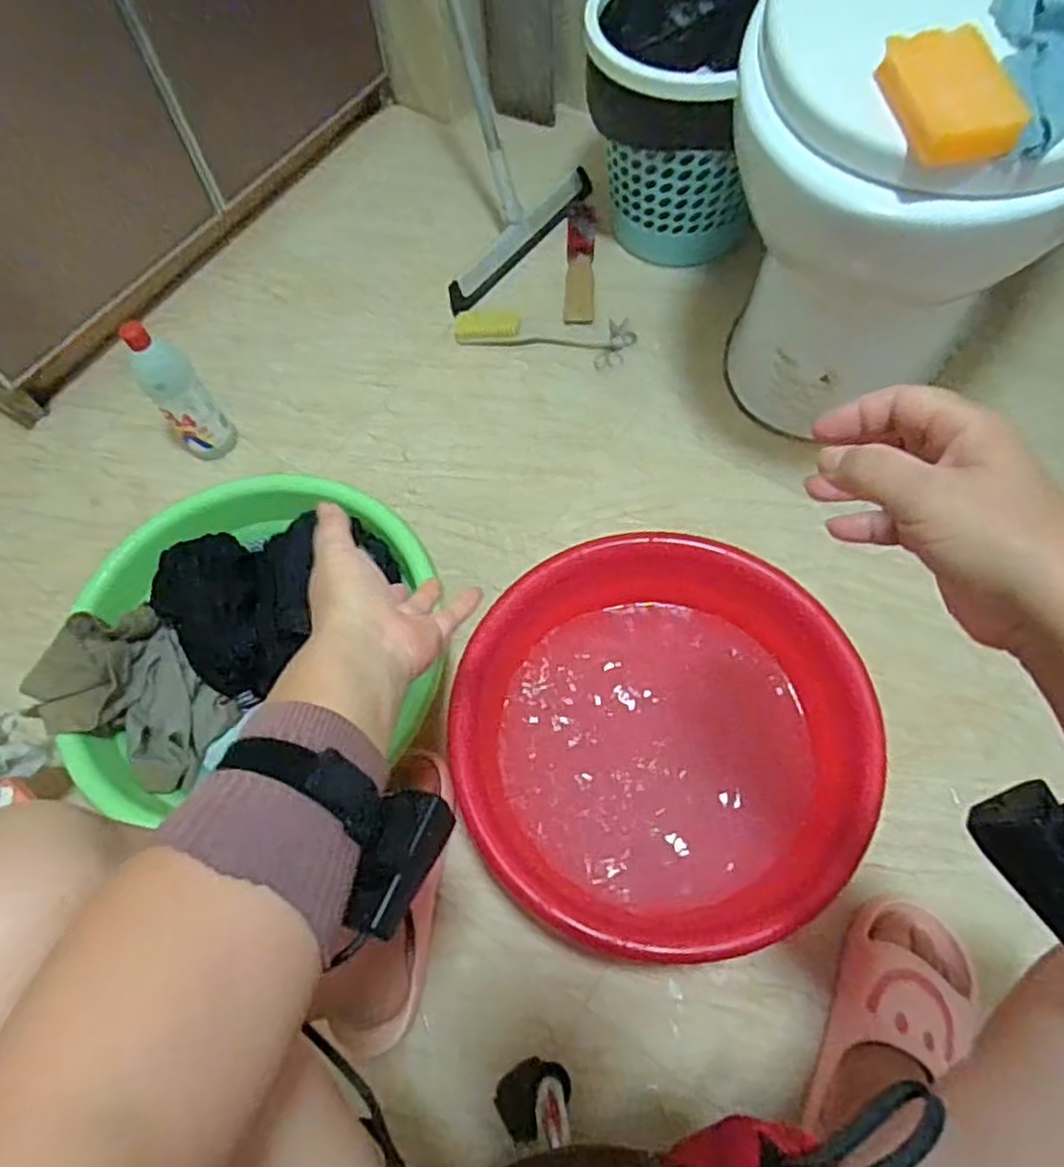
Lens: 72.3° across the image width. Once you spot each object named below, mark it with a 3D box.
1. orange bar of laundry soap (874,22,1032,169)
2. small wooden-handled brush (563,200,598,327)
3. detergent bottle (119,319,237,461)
[{"bbox_3d":[0.282,-0.336,0.499,0.064,0.031,0.106,-11,64,-2],"label":"orange bar of laundry soap"},{"bbox_3d":[0.069,-0.464,1.046,0.040,0.020,0.225,2,64,4],"label":"small wooden-handled brush"},{"bbox_3d":[-0.422,-0.225,0.870,0.065,0.183,0.054,-37,68,-14],"label":"detergent bottle"}]

